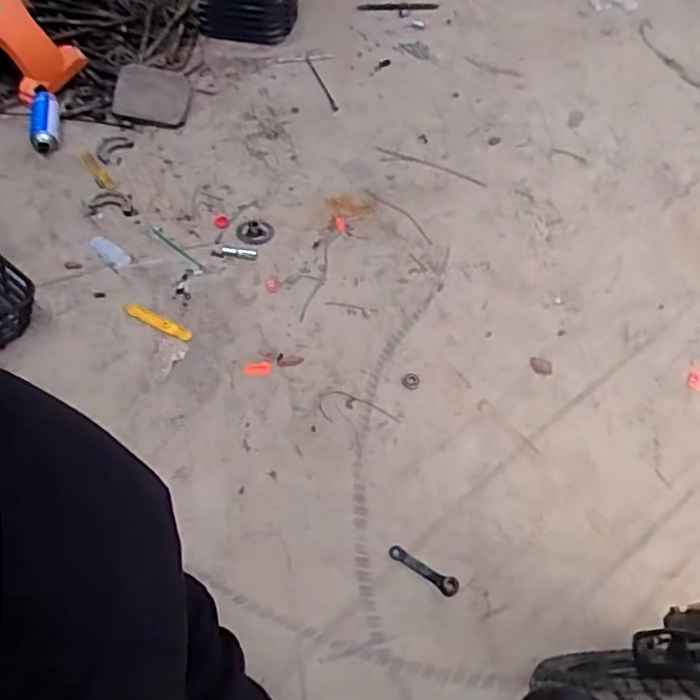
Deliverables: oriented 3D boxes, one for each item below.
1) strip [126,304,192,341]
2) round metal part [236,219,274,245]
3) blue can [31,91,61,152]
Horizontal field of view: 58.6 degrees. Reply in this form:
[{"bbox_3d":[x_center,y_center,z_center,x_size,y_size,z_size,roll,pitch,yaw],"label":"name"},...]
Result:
[{"bbox_3d":[-0.397,-0.056,1.287,0.160,0.010,0.029,25,55,11],"label":"strip"},{"bbox_3d":[-0.223,-0.278,1.467,0.084,0.007,0.086,3,54,-4],"label":"round metal part"},{"bbox_3d":[-0.764,-0.567,1.549,0.069,0.054,0.158,-6,76,-10],"label":"blue can"}]

